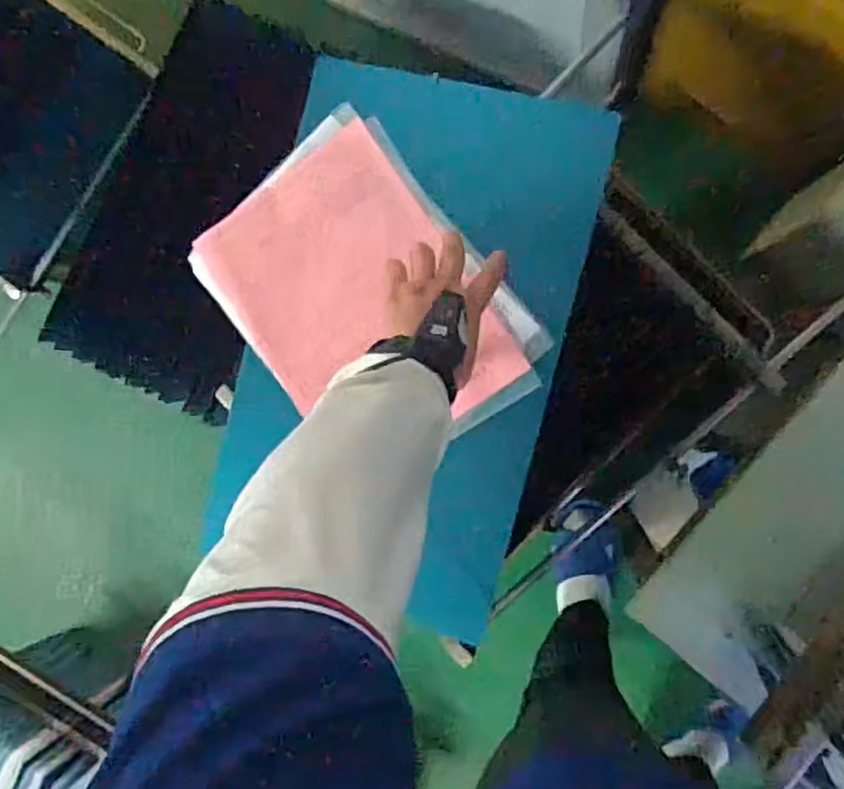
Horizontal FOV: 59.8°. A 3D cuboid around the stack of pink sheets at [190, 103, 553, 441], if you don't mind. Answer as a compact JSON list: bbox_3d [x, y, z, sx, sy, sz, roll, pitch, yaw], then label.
[{"bbox_3d":[-0.055,-0.089,0.715,0.230,0.019,0.318,-39,86,9],"label":"stack of pink sheets"}]

